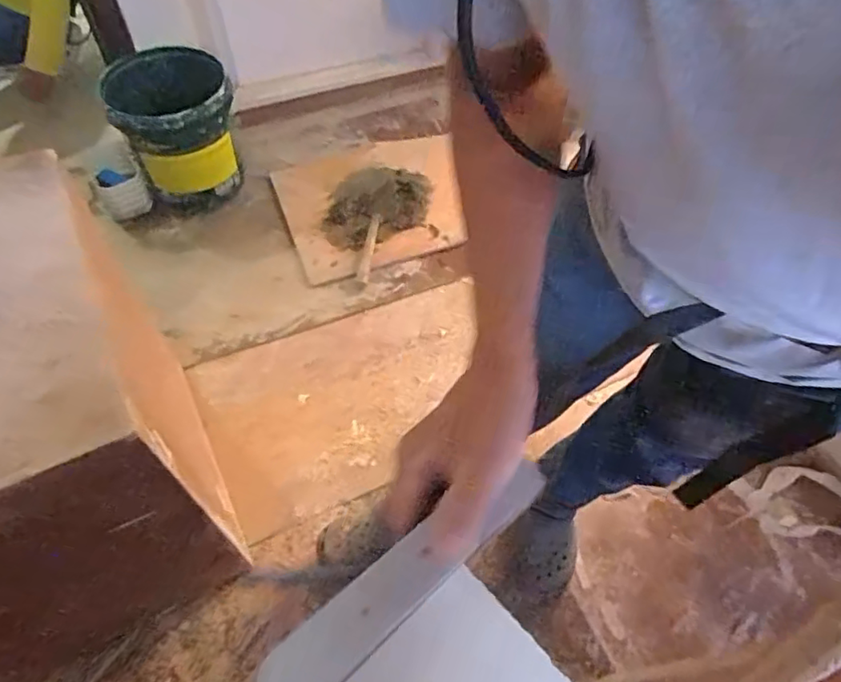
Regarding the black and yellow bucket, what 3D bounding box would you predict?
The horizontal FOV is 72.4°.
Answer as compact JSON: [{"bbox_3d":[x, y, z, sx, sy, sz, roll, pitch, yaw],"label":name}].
[{"bbox_3d":[-0.599,-0.523,1.449,0.270,0.321,0.290,1,56,-1],"label":"black and yellow bucket"}]

